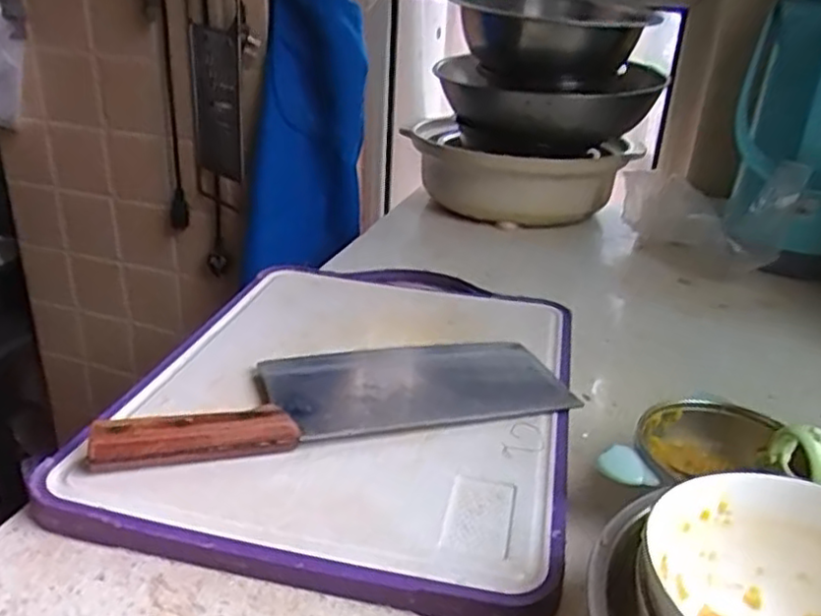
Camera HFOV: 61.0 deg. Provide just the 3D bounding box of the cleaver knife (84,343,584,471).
[{"bbox_3d":[-0.046,0.053,0.491,0.318,0.022,0.102,-6,26,-17],"label":"cleaver knife"}]

